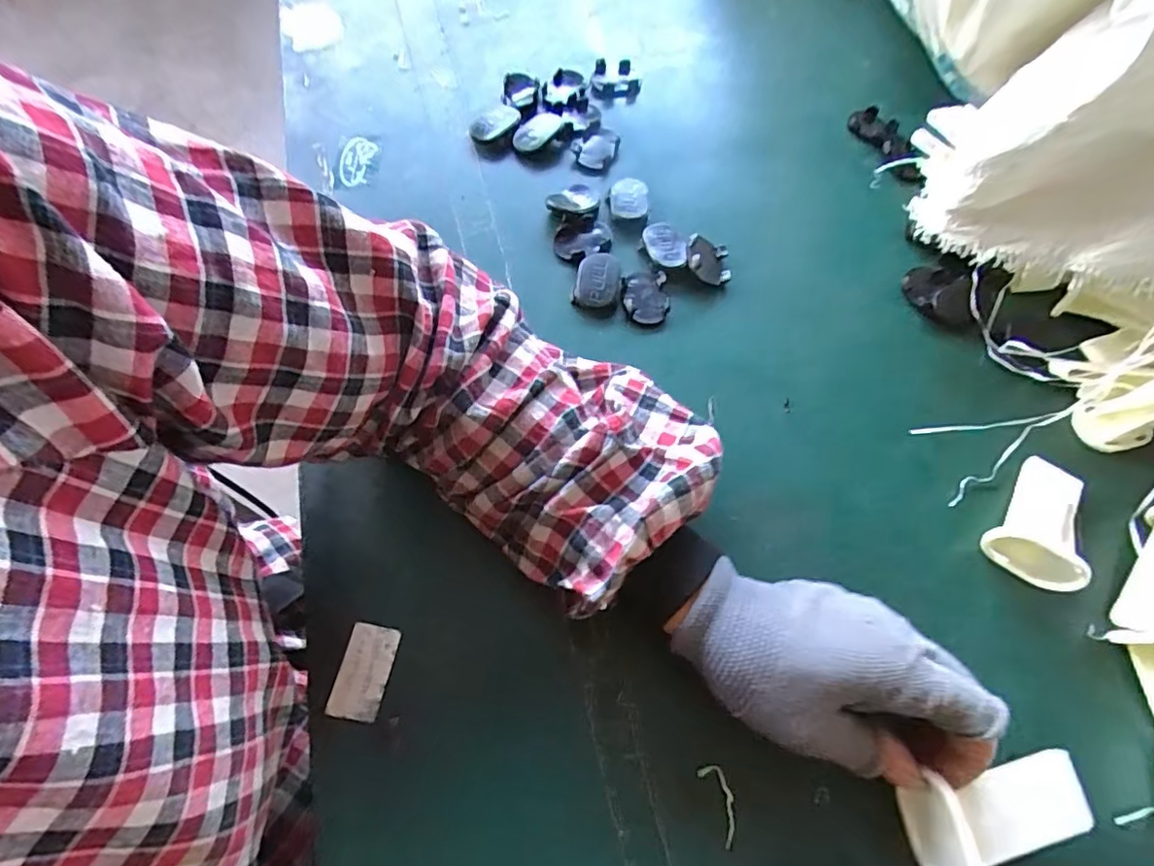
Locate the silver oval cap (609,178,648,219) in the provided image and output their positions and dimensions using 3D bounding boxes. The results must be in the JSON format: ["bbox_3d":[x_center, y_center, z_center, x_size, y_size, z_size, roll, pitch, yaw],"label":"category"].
[{"bbox_3d":[0.038,-0.172,0.424,0.027,0.010,0.032,9,65,2],"label":"silver oval cap"}]

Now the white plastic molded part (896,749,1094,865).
[{"bbox_3d":[0.186,0.165,0.250,0.087,0.020,0.037,-9,65,-15],"label":"white plastic molded part"}]

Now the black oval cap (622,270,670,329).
[{"bbox_3d":[0.046,-0.092,0.392,0.031,0.008,0.042,1,65,-2],"label":"black oval cap"}]

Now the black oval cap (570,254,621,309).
[{"bbox_3d":[0.014,-0.104,0.394,0.029,0.010,0.039,10,65,3],"label":"black oval cap"}]

